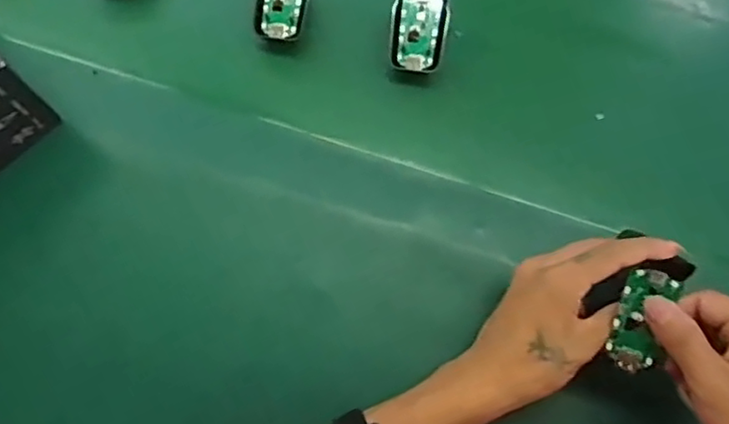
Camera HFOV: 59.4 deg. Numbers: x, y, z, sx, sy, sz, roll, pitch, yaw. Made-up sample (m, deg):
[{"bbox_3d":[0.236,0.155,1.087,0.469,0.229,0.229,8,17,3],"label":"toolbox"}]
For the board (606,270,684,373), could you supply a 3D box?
[{"bbox_3d":[0.176,0.069,0.404,0.030,0.012,0.064,16,90,5],"label":"board"}]

